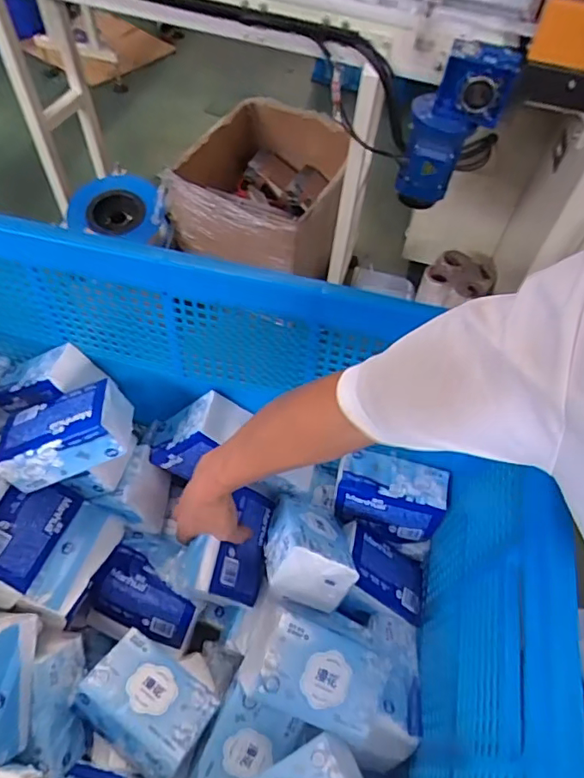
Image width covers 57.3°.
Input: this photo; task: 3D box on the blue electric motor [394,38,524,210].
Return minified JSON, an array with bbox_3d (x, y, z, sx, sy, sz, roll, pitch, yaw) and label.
[{"bbox_3d":[0.372,-0.592,1.258,0.196,0.360,0.163,17,55,7],"label":"blue electric motor"}]

